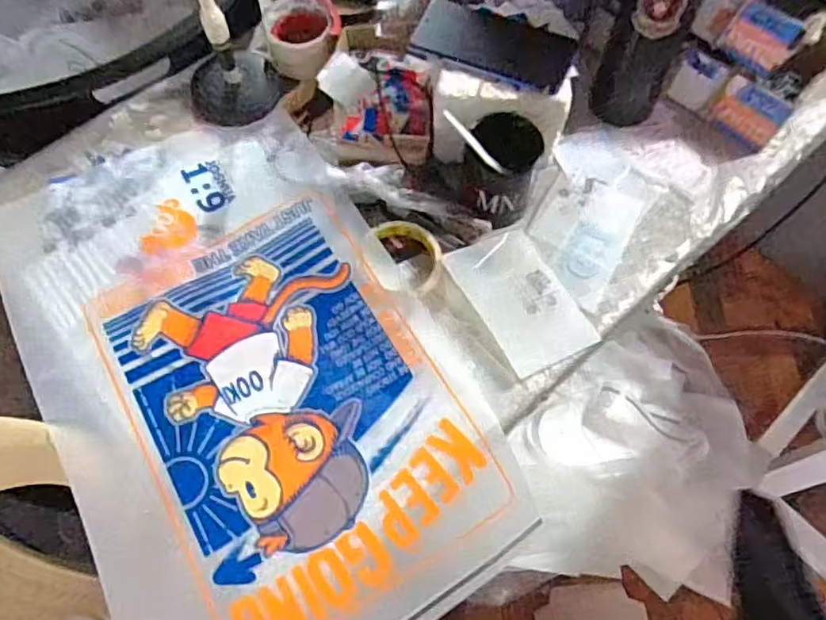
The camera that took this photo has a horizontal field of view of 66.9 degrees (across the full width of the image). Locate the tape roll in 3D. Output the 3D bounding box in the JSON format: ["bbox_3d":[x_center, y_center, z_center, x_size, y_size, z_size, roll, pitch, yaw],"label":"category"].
[{"bbox_3d":[-0.010,-0.055,0.658,0.078,0.019,0.083,-8,66,-6],"label":"tape roll"}]

